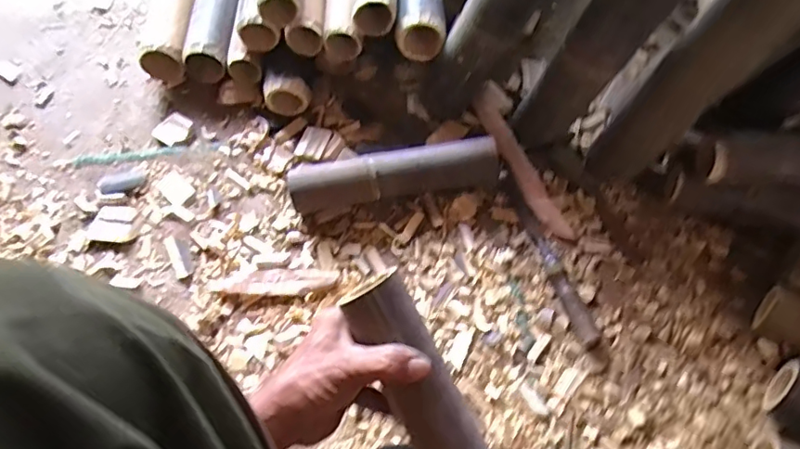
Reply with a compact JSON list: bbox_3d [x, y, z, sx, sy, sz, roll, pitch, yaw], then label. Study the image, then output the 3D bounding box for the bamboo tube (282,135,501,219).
[{"bbox_3d":[-0.005,-0.065,0.707,0.267,0.062,0.052,-10,63,-1],"label":"bamboo tube"}]

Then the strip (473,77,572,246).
[{"bbox_3d":[0.160,-0.090,0.724,0.051,0.018,0.252,-17,63,-5],"label":"strip"}]

